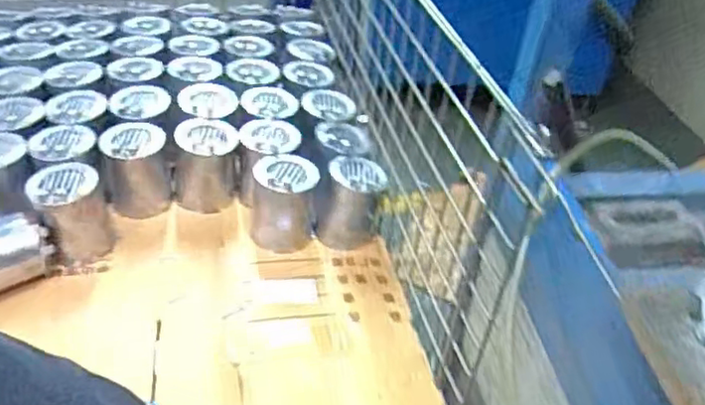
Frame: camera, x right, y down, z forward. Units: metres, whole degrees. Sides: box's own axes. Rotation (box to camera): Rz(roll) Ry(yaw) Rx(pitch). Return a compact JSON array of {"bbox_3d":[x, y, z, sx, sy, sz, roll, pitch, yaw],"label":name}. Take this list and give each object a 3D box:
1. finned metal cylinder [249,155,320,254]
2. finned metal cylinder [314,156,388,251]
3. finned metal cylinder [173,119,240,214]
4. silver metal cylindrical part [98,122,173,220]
[{"bbox_3d":[-0.097,-0.002,0.913,0.091,0.113,0.100,5,40,0],"label":"finned metal cylinder"},{"bbox_3d":[-0.003,0.006,0.944,0.094,0.127,0.092,8,40,4],"label":"finned metal cylinder"},{"bbox_3d":[-0.222,-0.057,0.971,0.098,0.114,0.088,-6,41,-13],"label":"finned metal cylinder"},{"bbox_3d":[-0.316,-0.050,0.951,0.084,0.125,0.082,3,40,-2],"label":"silver metal cylindrical part"}]

